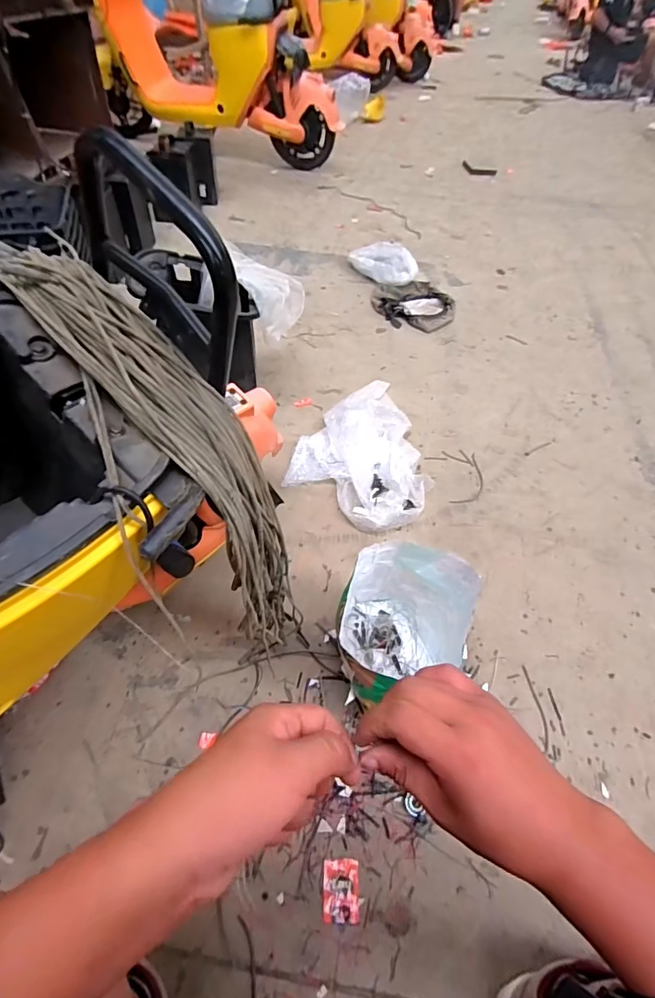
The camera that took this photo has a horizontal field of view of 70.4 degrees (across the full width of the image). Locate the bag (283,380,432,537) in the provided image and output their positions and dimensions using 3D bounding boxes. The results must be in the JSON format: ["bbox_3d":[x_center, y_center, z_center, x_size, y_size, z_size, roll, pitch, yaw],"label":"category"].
[{"bbox_3d":[0.124,-0.145,1.210,0.338,0.056,0.522,21,52,11],"label":"bag"}]

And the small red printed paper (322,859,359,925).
[{"bbox_3d":[0.020,0.561,0.665,0.051,0.004,0.071,4,51,-3],"label":"small red printed paper"}]

